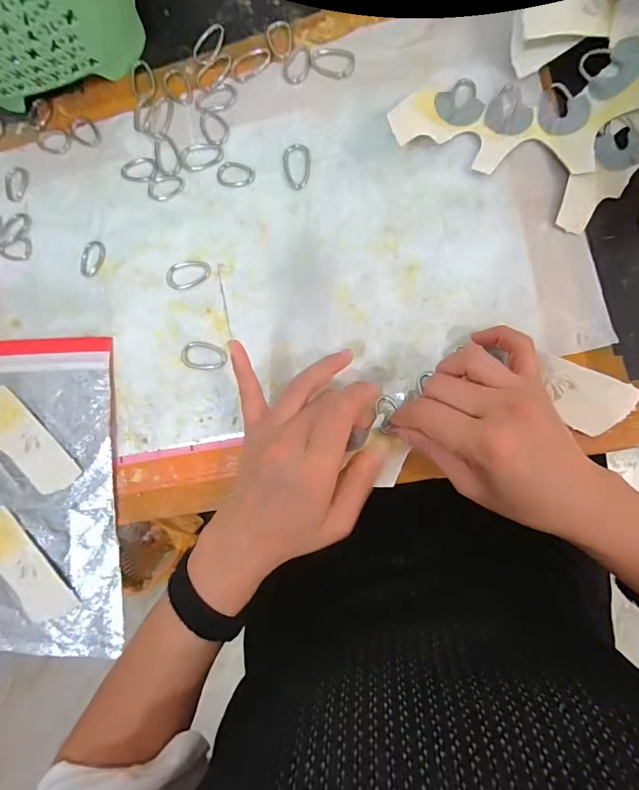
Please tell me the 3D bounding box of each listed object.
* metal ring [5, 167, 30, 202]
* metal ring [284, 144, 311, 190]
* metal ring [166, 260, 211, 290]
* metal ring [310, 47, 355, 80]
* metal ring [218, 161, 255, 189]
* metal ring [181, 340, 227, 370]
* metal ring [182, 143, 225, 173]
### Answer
[{"bbox_3d":[-0.253,-0.176,0.333,0.020,0.004,0.029,-2,87,7],"label":"metal ring"},{"bbox_3d":[-0.017,-0.170,0.299,0.021,0.004,0.033,-2,87,7],"label":"metal ring"},{"bbox_3d":[-0.101,-0.094,0.308,0.034,0.005,0.022,-13,86,7],"label":"metal ring"},{"bbox_3d":[0.010,-0.251,0.300,0.036,0.004,0.022,25,91,8],"label":"metal ring"},{"bbox_3d":[-0.064,-0.169,0.306,0.029,0.004,0.020,18,90,8],"label":"metal ring"},{"bbox_3d":[-0.087,-0.029,0.301,0.035,0.004,0.020,11,89,8],"label":"metal ring"},{"bbox_3d":[-0.092,-0.186,0.312,0.034,0.004,0.022,-10,86,7],"label":"metal ring"}]

